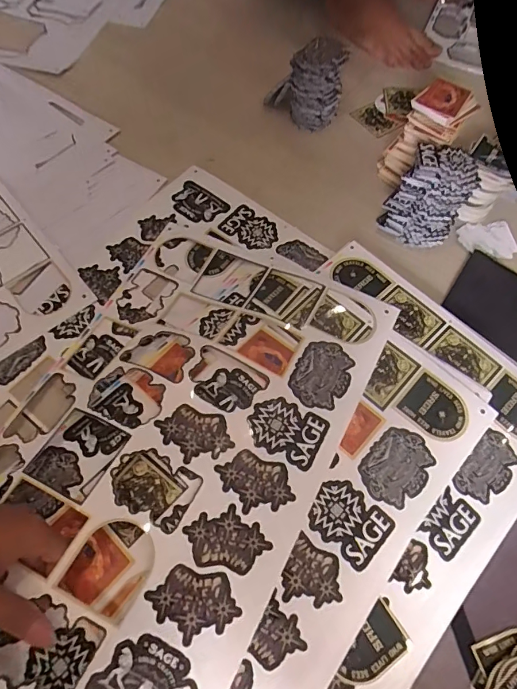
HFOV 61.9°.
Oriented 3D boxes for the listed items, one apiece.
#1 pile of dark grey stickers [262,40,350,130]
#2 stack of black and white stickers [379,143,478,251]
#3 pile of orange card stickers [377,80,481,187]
[{"bbox_3d":[0.075,-0.386,0.644,0.093,0.101,0.075,-21,66,-12],"label":"pile of dark grey stickers"},{"bbox_3d":[0.219,-0.187,0.553,0.085,0.096,0.088,34,67,14],"label":"stack of black and white stickers"},{"bbox_3d":[0.232,-0.286,0.593,0.071,0.107,0.102,39,68,15],"label":"pile of orange card stickers"}]

